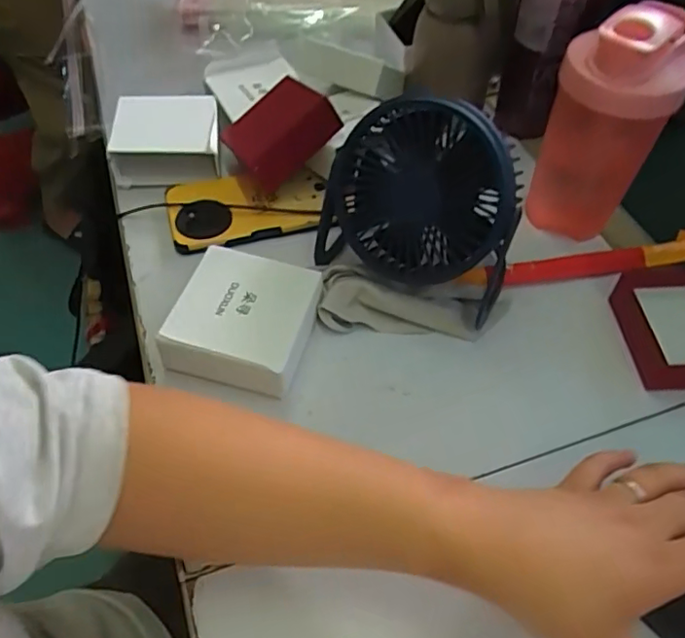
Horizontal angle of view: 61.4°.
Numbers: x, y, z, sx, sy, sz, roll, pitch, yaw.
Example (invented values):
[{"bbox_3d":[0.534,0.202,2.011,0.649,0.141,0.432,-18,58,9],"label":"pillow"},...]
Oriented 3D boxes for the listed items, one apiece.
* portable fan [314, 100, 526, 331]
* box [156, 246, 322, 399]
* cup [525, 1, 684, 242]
[{"bbox_3d":[0.057,-0.081,0.422,0.145,0.135,0.068,22,56,15],"label":"portable fan"},{"bbox_3d":[-0.071,0.001,0.417,0.099,0.038,0.103,11,54,7],"label":"box"},{"bbox_3d":[0.203,-0.148,0.453,0.084,0.169,0.090,25,56,17],"label":"cup"}]

